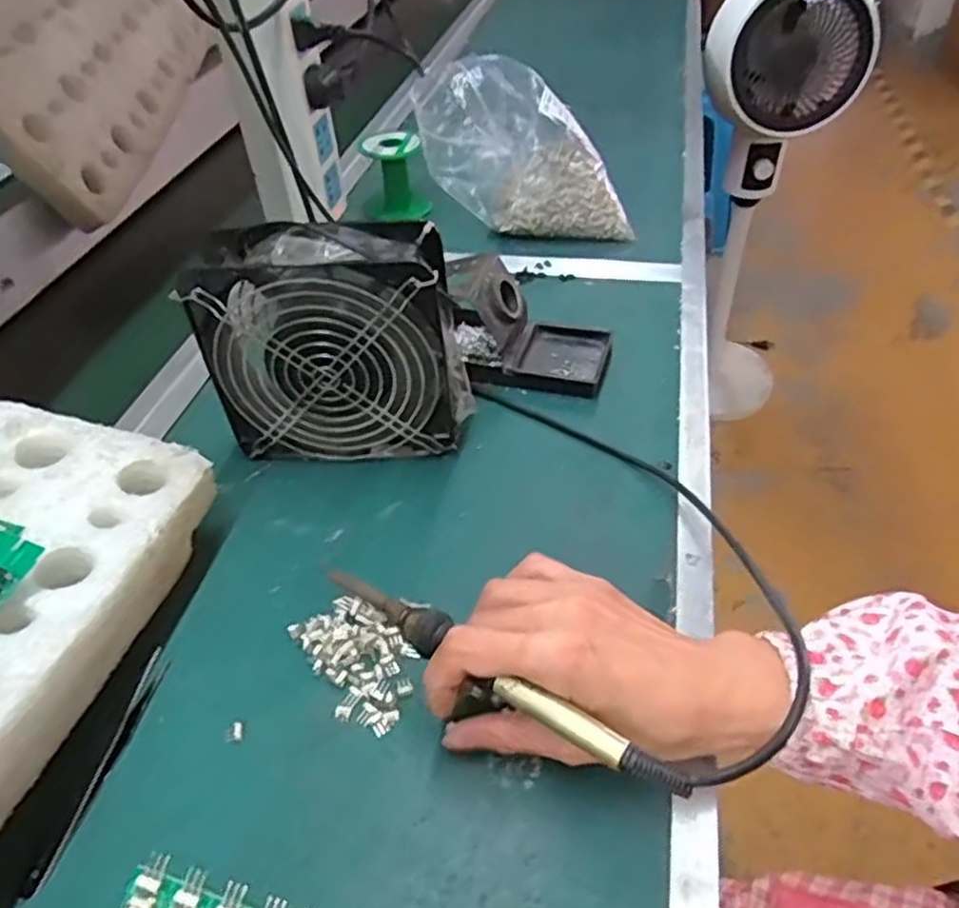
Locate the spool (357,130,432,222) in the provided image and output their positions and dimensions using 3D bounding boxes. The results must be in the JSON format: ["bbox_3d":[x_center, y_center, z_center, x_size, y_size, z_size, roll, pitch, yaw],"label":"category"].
[{"bbox_3d":[-0.088,-0.290,0.751,0.062,0.073,0.068,-8,44,-5],"label":"spool"}]

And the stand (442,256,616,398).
[{"bbox_3d":[0.033,-0.099,0.539,0.126,0.067,0.074,6,44,10],"label":"stand"}]

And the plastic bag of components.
[{"bbox_3d":[0.039,-0.283,0.681,0.212,0.144,0.070,12,46,16],"label":"plastic bag of components"}]

